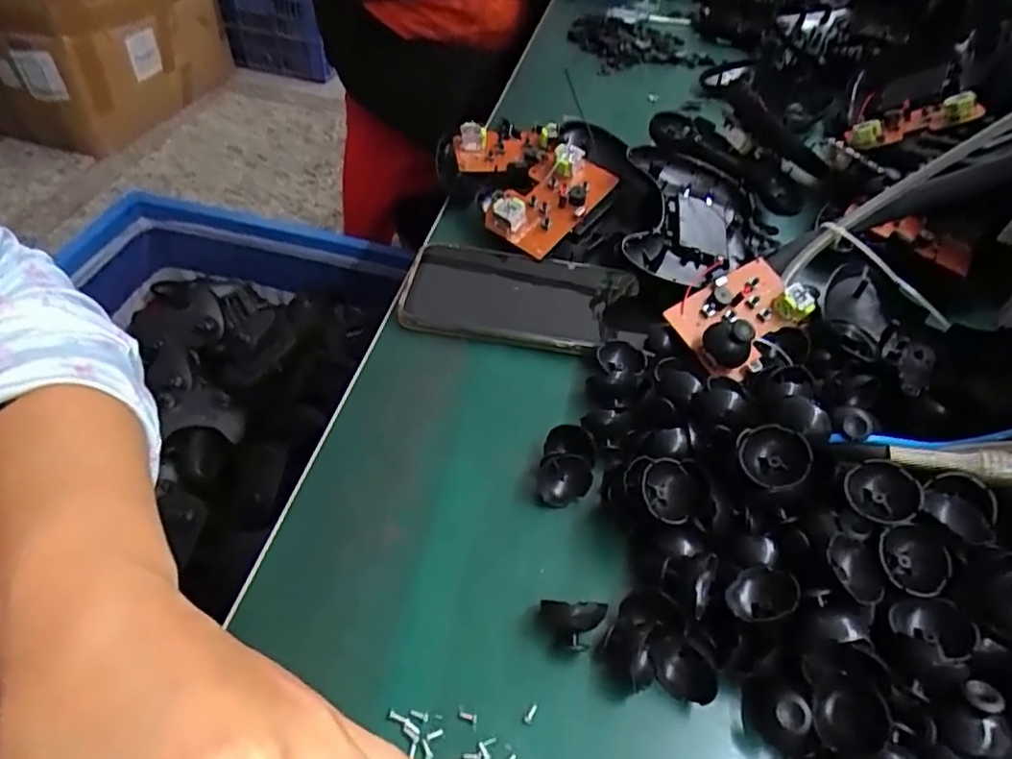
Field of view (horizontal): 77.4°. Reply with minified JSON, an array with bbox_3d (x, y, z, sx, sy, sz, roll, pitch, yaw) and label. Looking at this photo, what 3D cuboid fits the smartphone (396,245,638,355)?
[{"bbox_3d":[0.007,-0.049,0.398,0.137,0.018,0.078,8,48,4],"label":"smartphone"}]

